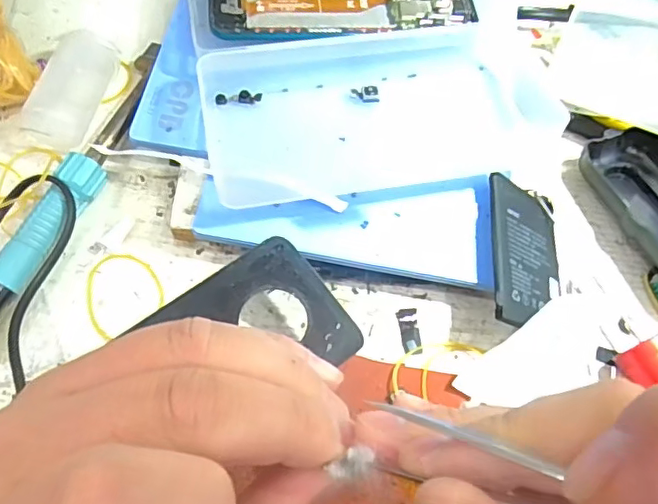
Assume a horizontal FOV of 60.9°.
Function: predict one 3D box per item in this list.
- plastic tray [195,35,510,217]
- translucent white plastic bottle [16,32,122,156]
[{"bbox_3d":[0.018,-0.079,0.317,0.169,0.029,0.093,-10,68,-7],"label":"plastic tray"},{"bbox_3d":[-0.153,-0.094,0.337,0.029,0.035,0.071,12,66,2],"label":"translucent white plastic bottle"}]

